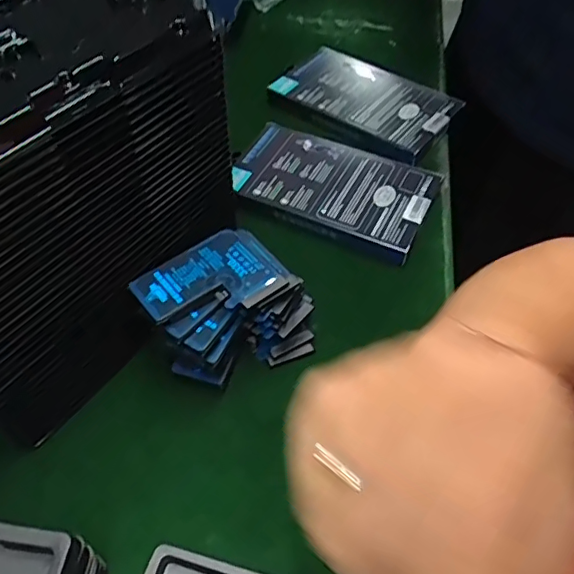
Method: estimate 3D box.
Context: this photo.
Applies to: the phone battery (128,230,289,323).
[{"bbox_3d":[-0.048,-0.002,0.342,0.077,0.004,0.057,-32,60,-24],"label":"phone battery"}]

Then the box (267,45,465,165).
[{"bbox_3d":[0.070,-0.176,0.532,0.162,0.025,0.094,33,58,21],"label":"box"}]

